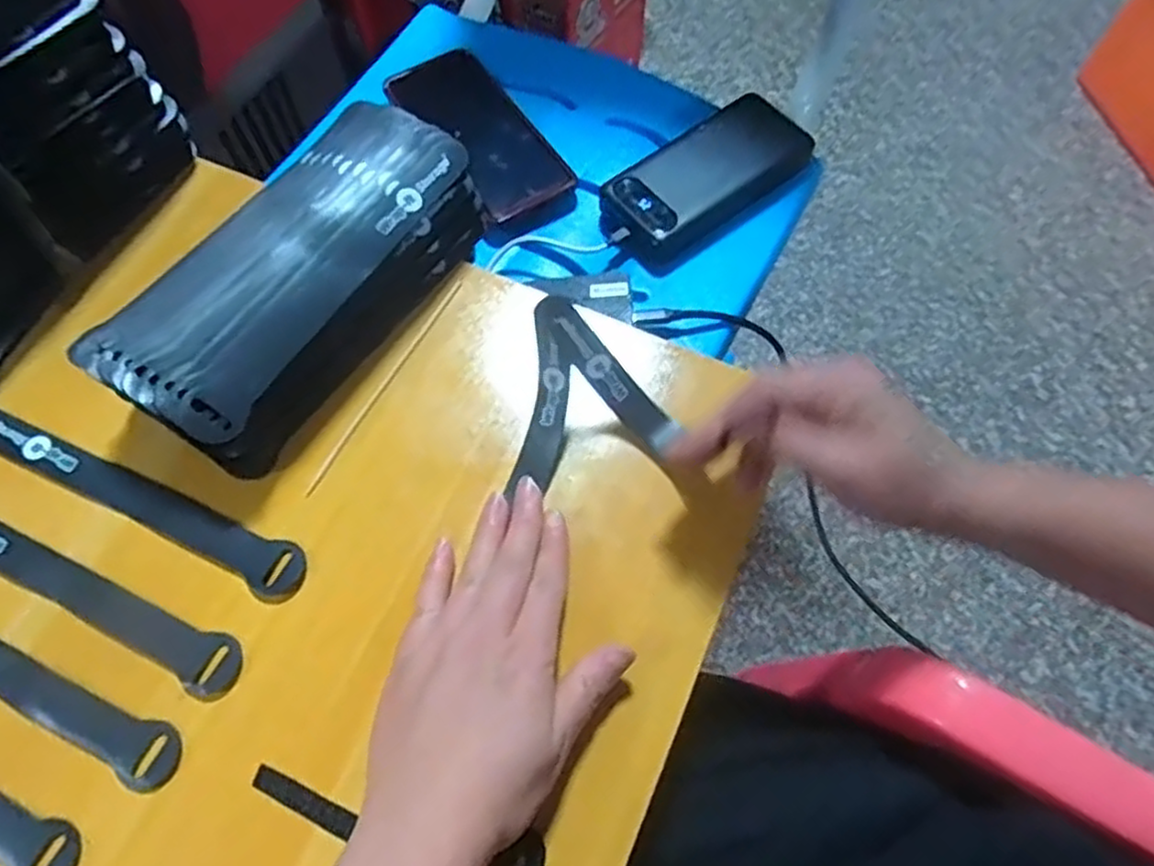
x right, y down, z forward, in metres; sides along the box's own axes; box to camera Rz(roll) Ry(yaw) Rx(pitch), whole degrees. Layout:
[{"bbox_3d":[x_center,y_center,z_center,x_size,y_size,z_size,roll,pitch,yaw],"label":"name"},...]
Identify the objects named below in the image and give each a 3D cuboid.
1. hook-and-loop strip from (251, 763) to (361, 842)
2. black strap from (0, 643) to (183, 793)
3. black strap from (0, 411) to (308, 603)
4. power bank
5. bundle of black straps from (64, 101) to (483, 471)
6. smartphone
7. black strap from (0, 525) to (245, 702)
[{"bbox_3d":[-0.118,0.158,0.314,0.046,0.004,0.010,25,69,10],"label":"hook-and-loop strip"},{"bbox_3d":[-0.264,0.103,0.330,0.199,0.004,0.025,25,69,10],"label":"black strap"},{"bbox_3d":[-0.224,0.031,0.363,0.203,0.004,0.024,23,69,9],"label":"black strap"},{"bbox_3d":[0.097,-0.195,0.549,0.168,0.031,0.079,-39,73,-15],"label":"power bank"},{"bbox_3d":[-0.143,-0.085,0.386,0.096,0.053,0.209,31,70,12],"label":"bundle of black straps"},{"bbox_3d":[-0.078,-0.240,0.582,0.078,0.009,0.167,-32,72,-7],"label":"smartphone"},{"bbox_3d":[-0.244,0.067,0.345,0.203,0.004,0.026,26,69,10],"label":"black strap"}]

